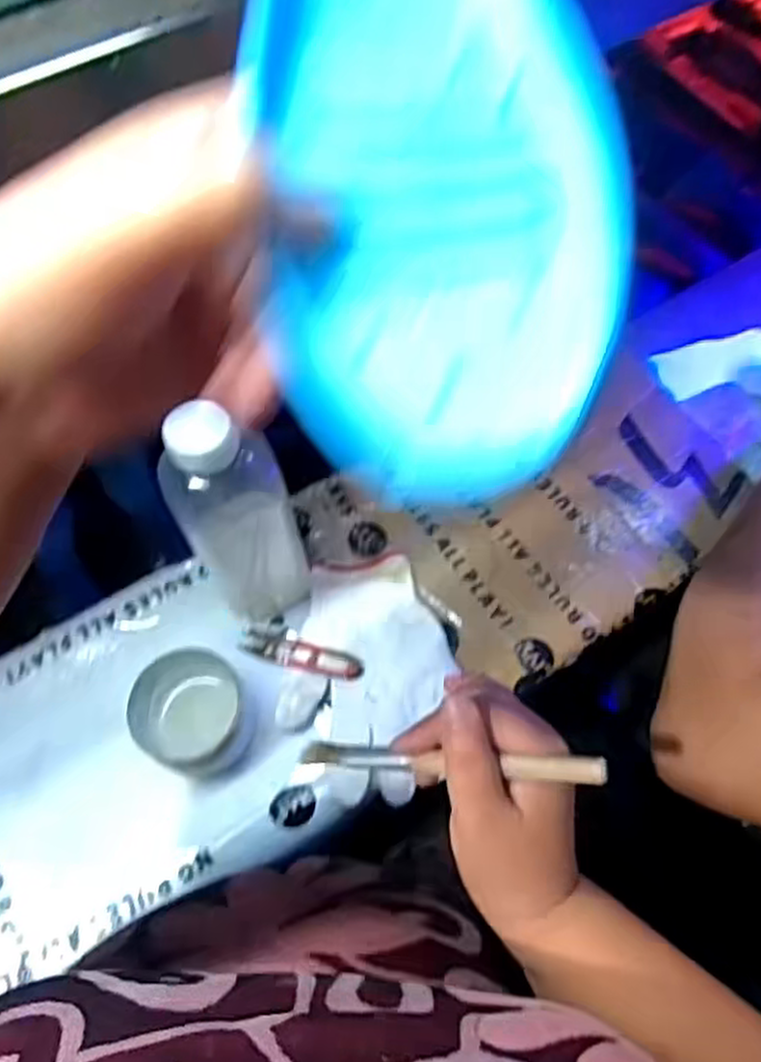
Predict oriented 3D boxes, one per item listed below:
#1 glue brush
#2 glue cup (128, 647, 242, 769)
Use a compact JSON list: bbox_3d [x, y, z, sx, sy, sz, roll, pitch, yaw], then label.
[{"bbox_3d":[0.030,0.110,0.363,0.152,0.011,0.012,-6,58,28],"label":"glue brush"},{"bbox_3d":[-0.140,0.132,0.561,0.076,0.046,0.076,-1,61,1],"label":"glue cup"}]

